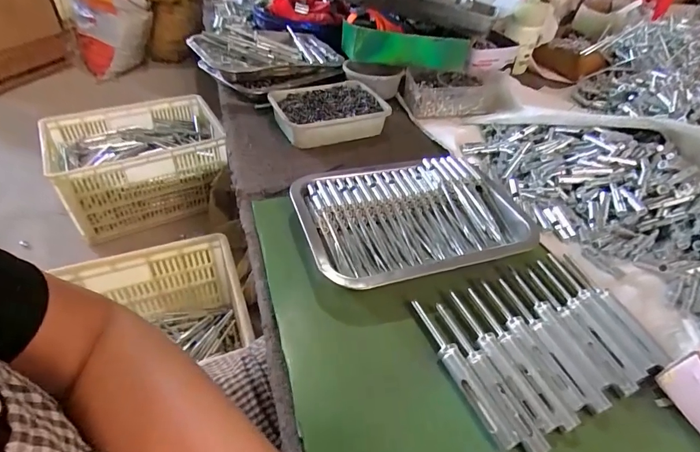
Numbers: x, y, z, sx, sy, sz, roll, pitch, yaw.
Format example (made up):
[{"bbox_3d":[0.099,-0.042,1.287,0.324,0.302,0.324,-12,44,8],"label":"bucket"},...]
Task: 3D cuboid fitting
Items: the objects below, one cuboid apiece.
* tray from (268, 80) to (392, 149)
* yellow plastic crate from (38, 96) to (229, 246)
[{"bbox_3d":[-0.034,-0.188,0.656,0.183,0.043,0.124,-16,48,-20],"label":"tray"},{"bbox_3d":[-0.641,-0.199,1.256,0.450,0.260,0.337,-18,49,-22],"label":"yellow plastic crate"}]

